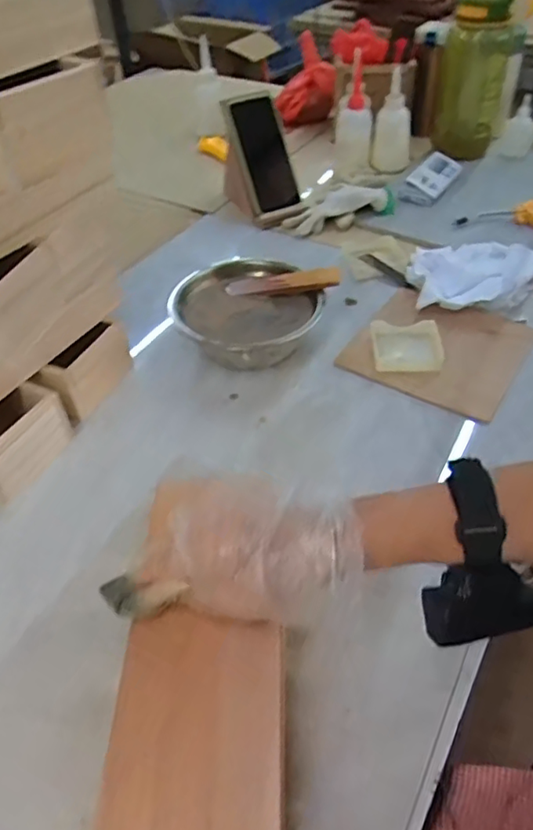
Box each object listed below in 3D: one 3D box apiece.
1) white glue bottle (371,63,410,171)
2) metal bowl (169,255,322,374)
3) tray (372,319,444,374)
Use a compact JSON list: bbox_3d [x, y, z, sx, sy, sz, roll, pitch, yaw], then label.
[{"bbox_3d":[0.221,-0.493,0.997,0.060,0.148,0.066,16,48,18],"label":"white glue bottle"},{"bbox_3d":[-0.022,-0.120,0.683,0.163,0.067,0.167,-1,45,1],"label":"metal bowl"},{"bbox_3d":[0.162,-0.081,0.671,0.076,0.014,0.072,0,45,3],"label":"tray"}]

